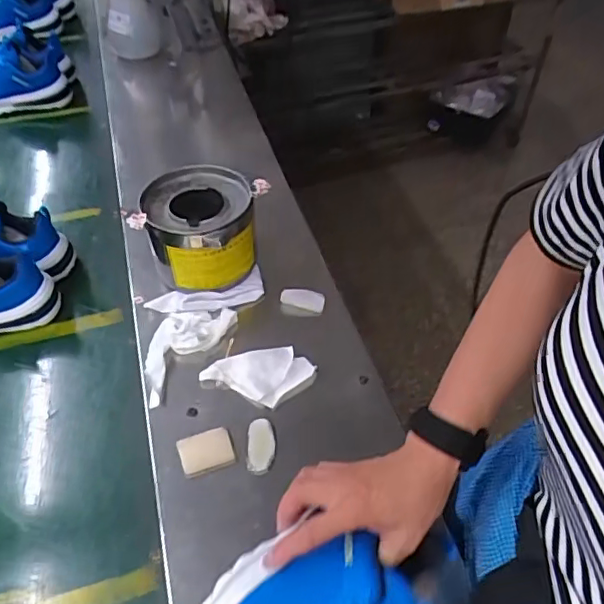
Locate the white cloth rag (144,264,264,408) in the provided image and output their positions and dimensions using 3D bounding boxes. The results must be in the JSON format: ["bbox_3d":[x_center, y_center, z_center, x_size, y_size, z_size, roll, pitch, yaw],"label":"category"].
[{"bbox_3d":[-0.145,0.020,0.722,0.110,0.025,0.221,29,55,24],"label":"white cloth rag"}]

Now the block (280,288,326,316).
[{"bbox_3d":[0.001,0.000,0.744,0.057,0.022,0.030,0,48,1],"label":"block"}]

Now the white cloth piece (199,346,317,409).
[{"bbox_3d":[-0.049,0.081,0.671,0.118,0.014,0.075,23,56,6],"label":"white cloth piece"}]

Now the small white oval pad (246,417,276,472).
[{"bbox_3d":[-0.044,0.154,0.611,0.030,0.010,0.061,-2,48,-1],"label":"small white oval pad"}]

